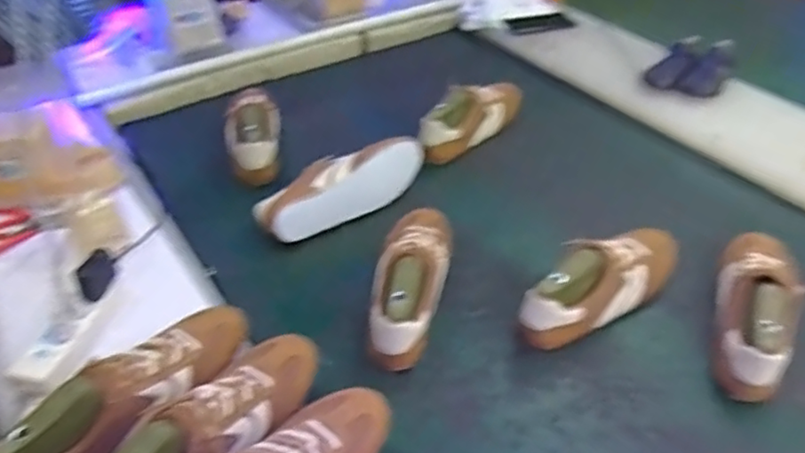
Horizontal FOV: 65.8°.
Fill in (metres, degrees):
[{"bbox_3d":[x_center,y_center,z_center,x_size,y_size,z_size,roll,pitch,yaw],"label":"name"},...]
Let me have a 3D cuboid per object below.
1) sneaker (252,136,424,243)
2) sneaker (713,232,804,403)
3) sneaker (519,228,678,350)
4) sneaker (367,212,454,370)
[{"bbox_3d":[-0.099,-0.069,0.997,0.291,0.083,0.094,-27,48,-27],"label":"sneaker"},{"bbox_3d":[0.460,0.088,0.804,0.089,0.099,0.282,20,45,21],"label":"sneaker"},{"bbox_3d":[0.271,0.064,0.835,0.285,0.091,0.086,-23,46,-24],"label":"sneaker"},{"bbox_3d":[0.010,0.063,0.840,0.093,0.089,0.266,6,42,7],"label":"sneaker"}]

